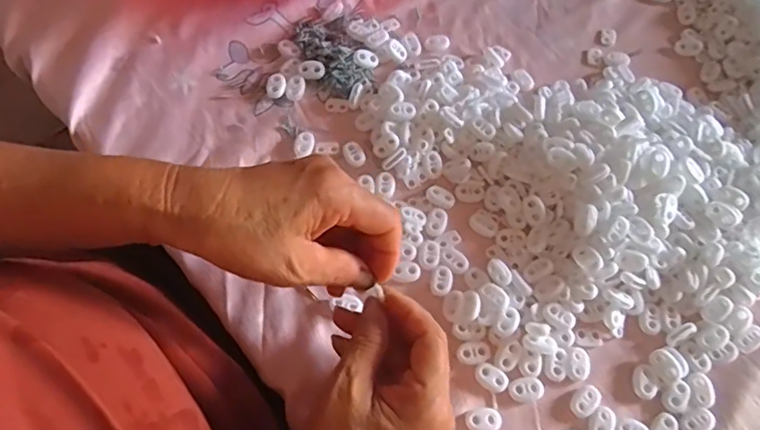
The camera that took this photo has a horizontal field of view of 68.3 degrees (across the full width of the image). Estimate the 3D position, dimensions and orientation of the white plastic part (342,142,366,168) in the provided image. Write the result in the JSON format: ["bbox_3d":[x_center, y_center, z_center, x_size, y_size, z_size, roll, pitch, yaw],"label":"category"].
[{"bbox_3d":[-0.021,-0.048,0.441,0.016,0.005,0.022,-21,67,-13],"label":"white plastic part"}]

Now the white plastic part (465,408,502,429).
[{"bbox_3d":[0.066,0.131,0.356,0.022,0.004,0.014,-3,64,-5],"label":"white plastic part"}]

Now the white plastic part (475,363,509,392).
[{"bbox_3d":[0.074,0.106,0.366,0.021,0.004,0.014,29,66,11],"label":"white plastic part"}]

